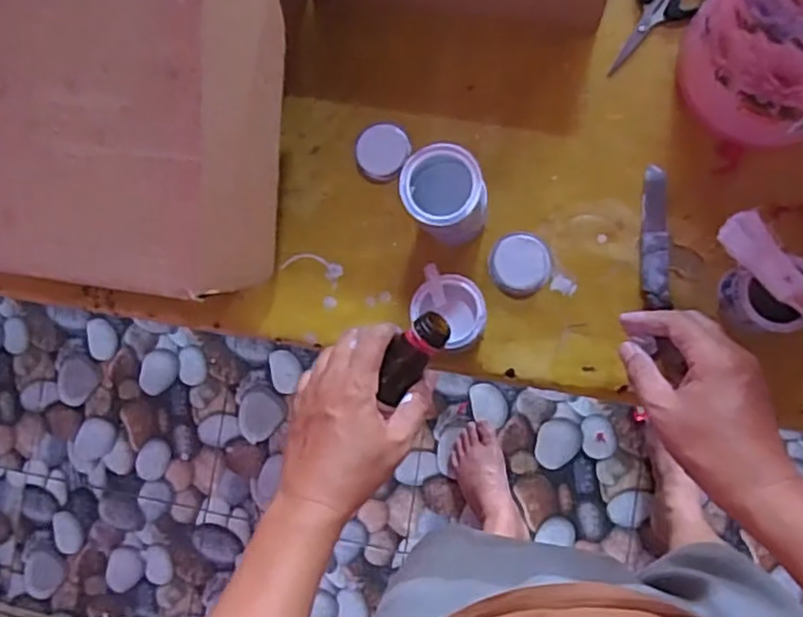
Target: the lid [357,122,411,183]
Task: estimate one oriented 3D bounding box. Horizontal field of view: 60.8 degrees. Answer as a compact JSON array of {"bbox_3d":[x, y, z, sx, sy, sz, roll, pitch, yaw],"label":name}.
[{"bbox_3d":[-0.017,-0.138,0.602,0.045,0.011,0.052,24,92,9],"label":"lid"}]

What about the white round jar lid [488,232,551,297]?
[{"bbox_3d":[0.101,-0.037,0.576,0.050,0.014,0.054,0,88,9],"label":"white round jar lid"}]

